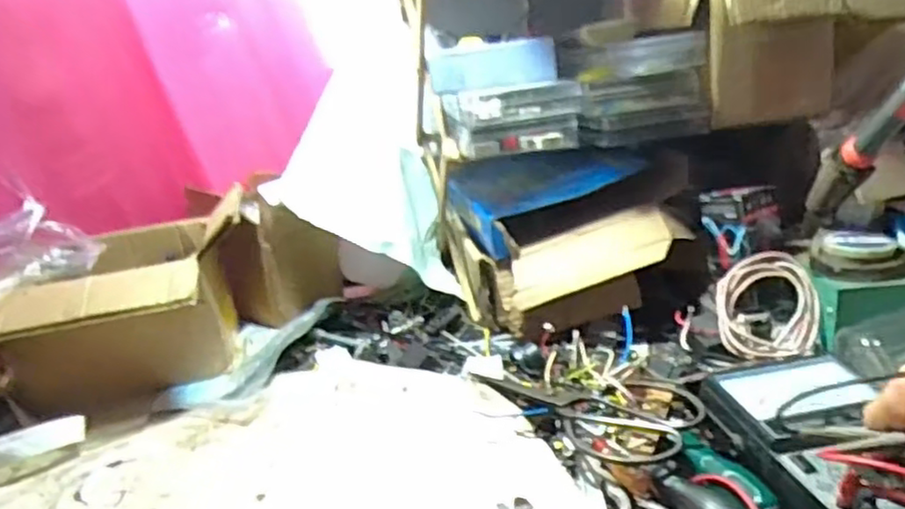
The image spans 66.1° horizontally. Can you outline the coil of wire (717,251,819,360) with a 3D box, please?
[{"bbox_3d":[0.284,0.046,0.634,0.083,0.099,0.019,-7,-17,9],"label":"coil of wire"}]

